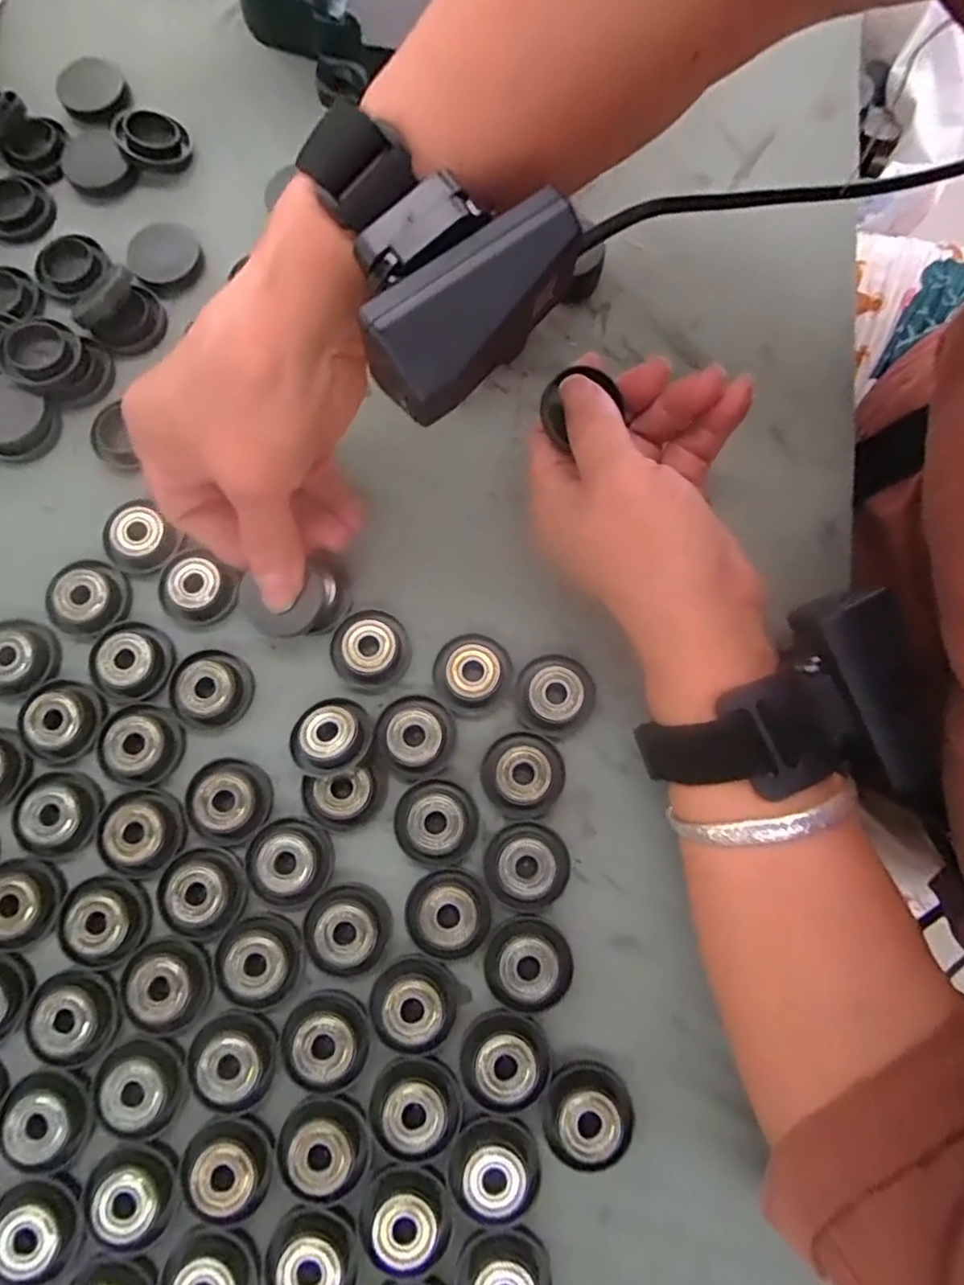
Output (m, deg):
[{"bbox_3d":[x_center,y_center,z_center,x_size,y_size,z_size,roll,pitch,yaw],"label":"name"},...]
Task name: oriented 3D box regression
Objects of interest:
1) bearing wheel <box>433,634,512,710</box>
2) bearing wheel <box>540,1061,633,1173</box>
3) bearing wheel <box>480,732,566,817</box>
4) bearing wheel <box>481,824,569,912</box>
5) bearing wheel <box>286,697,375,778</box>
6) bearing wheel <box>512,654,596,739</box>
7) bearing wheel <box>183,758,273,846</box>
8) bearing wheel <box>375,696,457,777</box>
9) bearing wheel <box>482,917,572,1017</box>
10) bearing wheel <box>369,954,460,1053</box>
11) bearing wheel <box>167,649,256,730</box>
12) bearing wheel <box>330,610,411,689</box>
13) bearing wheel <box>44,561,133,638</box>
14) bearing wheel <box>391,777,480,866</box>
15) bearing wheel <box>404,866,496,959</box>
[{"bbox_3d":[-0.004,0.011,0.255,0.030,0.009,0.029,0,79,-1],"label":"bearing wheel"},{"bbox_3d":[0.037,0.168,0.223,0.031,0.013,0.030,0,79,-1],"label":"bearing wheel"},{"bbox_3d":[0.016,0.052,0.248,0.031,0.008,0.031,0,79,-1],"label":"bearing wheel"},{"bbox_3d":[0.018,0.085,0.241,0.032,0.008,0.029,21,80,3],"label":"bearing wheel"},{"bbox_3d":[-0.059,0.037,0.247,0.031,0.009,0.031,7,61,-13],"label":"bearing wheel"},{"bbox_3d":[0.029,0.021,0.254,0.031,0.007,0.032,0,79,-1],"label":"bearing wheel"},{"bbox_3d":[-0.099,0.062,0.244,0.031,0.008,0.031,0,79,-1],"label":"bearing wheel"},{"bbox_3d":[-0.027,0.036,0.251,0.031,0.007,0.029,0,79,-1],"label":"bearing wheel"},{"bbox_3d":[0.017,0.120,0.235,0.032,0.009,0.031,0,79,-1],"label":"bearing wheel"},{"bbox_3d":[-0.025,0.133,0.230,0.030,0.007,0.031,0,79,-1],"label":"bearing wheel"},{"bbox_3d":[-0.109,0.019,0.255,0.028,0.009,0.031,29,80,5],"label":"bearing wheel"},{"bbox_3d":[-0.046,0.002,0.257,0.031,0.010,0.031,0,79,-1],"label":"bearing wheel"},{"bbox_3d":[-0.162,-0.019,0.261,0.028,0.010,0.029,0,79,-1],"label":"bearing wheel"},{"bbox_3d":[-0.018,0.070,0.244,0.032,0.008,0.031,0,79,-1],"label":"bearing wheel"},{"bbox_3d":[-0.013,0.102,0.236,0.030,0.007,0.031,0,79,-1],"label":"bearing wheel"}]

